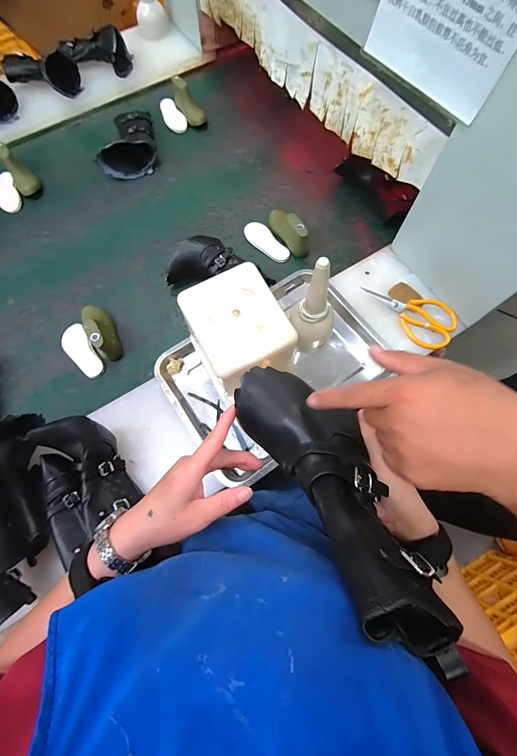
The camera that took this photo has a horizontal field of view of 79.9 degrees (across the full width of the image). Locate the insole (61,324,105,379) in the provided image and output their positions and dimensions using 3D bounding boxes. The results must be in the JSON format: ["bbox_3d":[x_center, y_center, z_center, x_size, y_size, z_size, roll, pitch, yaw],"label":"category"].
[{"bbox_3d":[-0.374,-0.053,0.651,0.053,0.014,0.131,-32,74,-11],"label":"insole"}]

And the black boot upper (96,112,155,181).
[{"bbox_3d":[-0.352,-0.636,0.825,0.143,0.075,0.210,-11,71,-4],"label":"black boot upper"}]

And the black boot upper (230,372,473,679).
[{"bbox_3d":[0.065,0.084,0.246,0.083,0.090,0.228,-27,49,-9],"label":"black boot upper"}]

